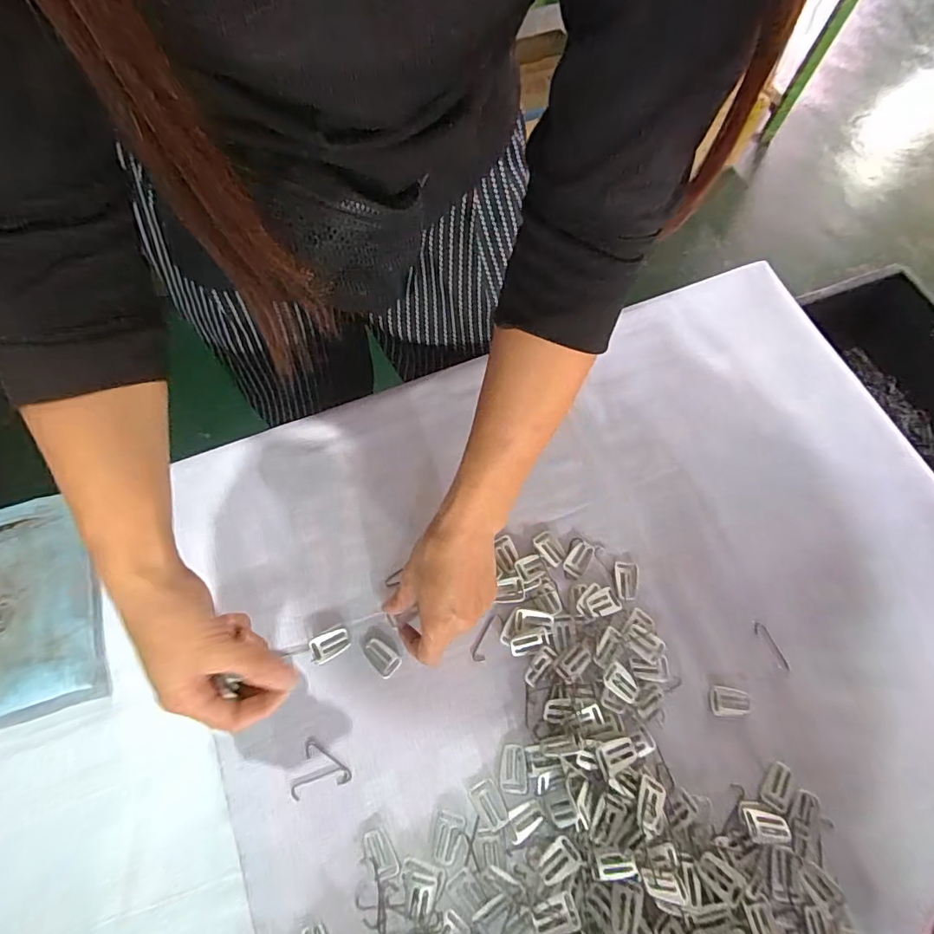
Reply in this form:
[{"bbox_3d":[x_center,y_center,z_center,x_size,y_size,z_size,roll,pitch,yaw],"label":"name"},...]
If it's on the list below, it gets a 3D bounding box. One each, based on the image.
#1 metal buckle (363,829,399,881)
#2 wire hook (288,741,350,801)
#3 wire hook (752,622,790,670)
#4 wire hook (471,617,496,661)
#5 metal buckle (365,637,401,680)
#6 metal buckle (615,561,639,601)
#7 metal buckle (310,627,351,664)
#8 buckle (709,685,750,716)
[{"bbox_3d":[-0.062,0.275,0.357,0.017,0.004,0.032,-32,74,-13],"label":"metal buckle"},{"bbox_3d":[-0.112,0.224,0.377,0.044,0.004,0.035,-16,71,-8],"label":"wire hook"},{"bbox_3d":[0.255,0.148,0.419,0.010,0.004,0.043,-32,74,-13],"label":"wire hook"},{"bbox_3d":[0.014,0.141,0.414,0.011,0.004,0.038,20,70,5],"label":"wire hook"},{"bbox_3d":[-0.069,0.153,0.405,0.018,0.004,0.032,-40,76,-16],"label":"metal buckle"},{"bbox_3d":[0.138,0.098,0.432,0.020,0.004,0.032,5,69,-1],"label":"metal buckle"},{"bbox_3d":[-0.111,0.145,0.405,0.031,0.004,0.021,-18,71,-9],"label":"metal buckle"},{"bbox_3d":[0.210,0.187,0.402,0.030,0.004,0.021,3,69,-1],"label":"buckle"}]

